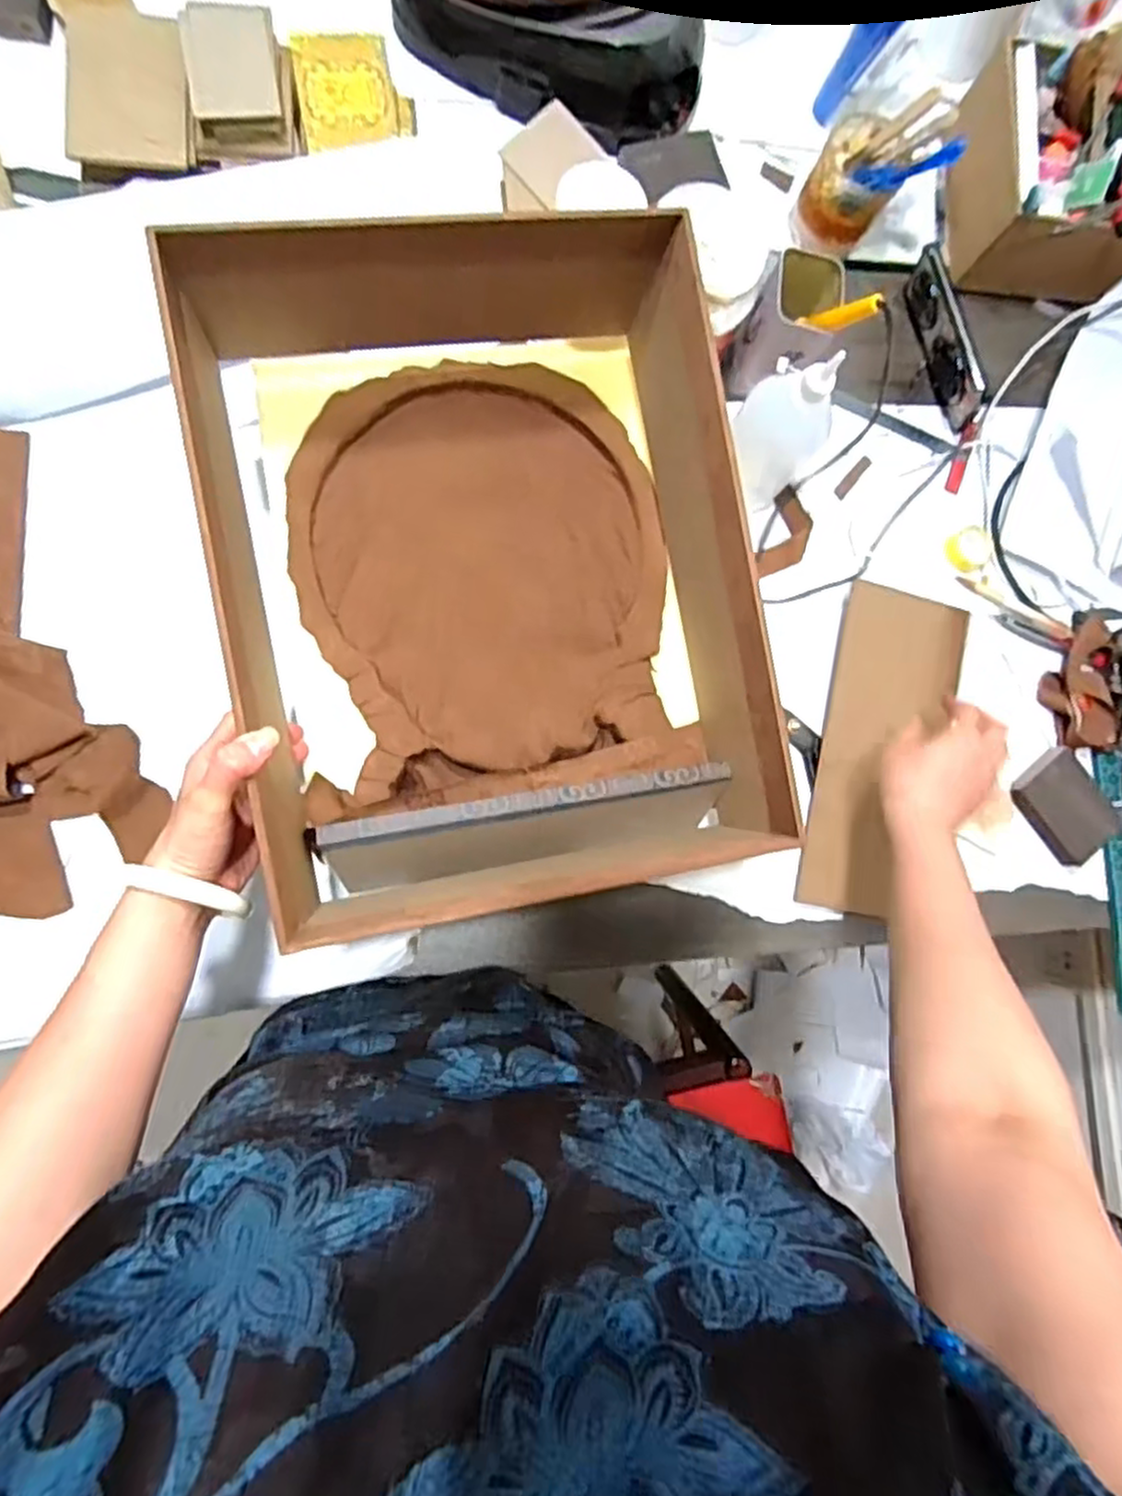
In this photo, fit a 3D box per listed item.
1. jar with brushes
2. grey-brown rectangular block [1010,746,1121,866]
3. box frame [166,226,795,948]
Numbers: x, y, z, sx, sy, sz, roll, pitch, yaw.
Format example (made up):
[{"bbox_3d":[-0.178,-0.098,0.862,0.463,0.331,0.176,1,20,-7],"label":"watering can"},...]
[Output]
[{"bbox_3d":[0.300,-0.555,0.702,0.099,0.145,0.097,1,85,-9],"label":"jar with brushes"},{"bbox_3d":[0.514,0.060,0.743,0.079,0.017,0.111,-37,91,-10],"label":"grey-brown rectangular block"},{"bbox_3d":[-0.057,-0.140,0.532,0.341,0.158,0.491,-12,87,-9],"label":"box frame"}]

